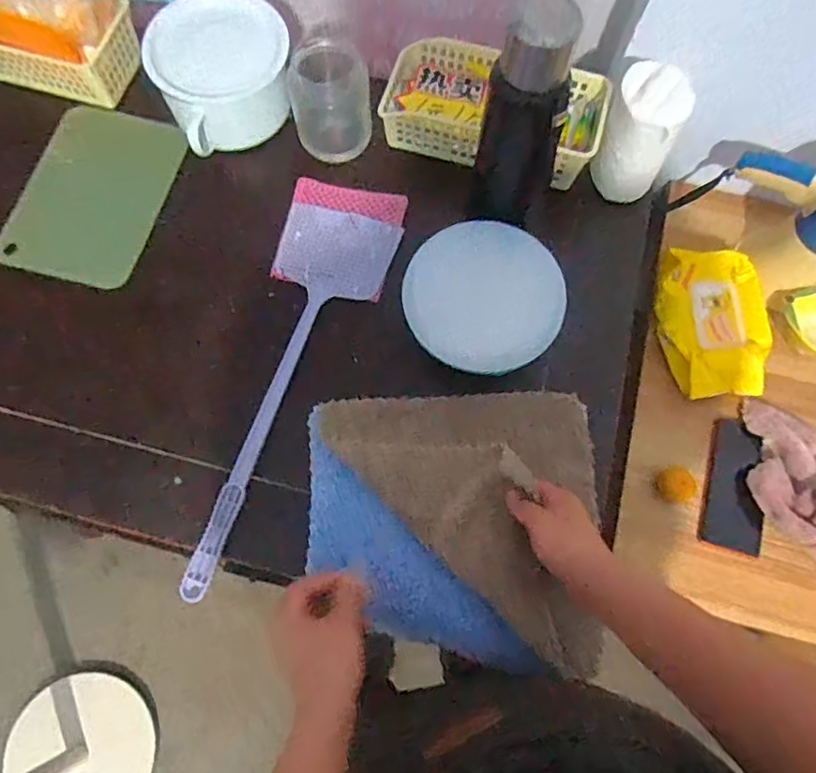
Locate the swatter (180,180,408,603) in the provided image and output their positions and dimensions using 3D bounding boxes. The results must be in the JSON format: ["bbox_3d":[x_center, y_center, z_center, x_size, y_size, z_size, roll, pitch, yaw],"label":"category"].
[{"bbox_3d":[-0.132,-0.018,0.690,0.145,0.019,0.514,14,73,3],"label":"swatter"}]

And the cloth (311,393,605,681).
[{"bbox_3d":[0.047,0.145,0.617,0.300,0.035,0.282,0,72,-1],"label":"cloth"}]

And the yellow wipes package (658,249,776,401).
[{"bbox_3d":[0.406,-0.084,0.790,0.143,0.053,0.198,-1,72,-2],"label":"yellow wipes package"}]

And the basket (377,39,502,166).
[{"bbox_3d":[0.044,-0.369,0.768,0.136,0.062,0.137,12,72,2],"label":"basket"}]

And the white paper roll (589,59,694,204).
[{"bbox_3d":[0.278,-0.304,0.714,0.085,0.126,0.095,10,72,2],"label":"white paper roll"}]

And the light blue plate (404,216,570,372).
[{"bbox_3d":[0.086,-0.101,0.669,0.172,0.012,0.169,0,87,-3],"label":"light blue plate"}]

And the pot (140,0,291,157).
[{"bbox_3d":[-0.230,-0.399,0.747,0.168,0.082,0.161,0,72,-1],"label":"pot"}]

